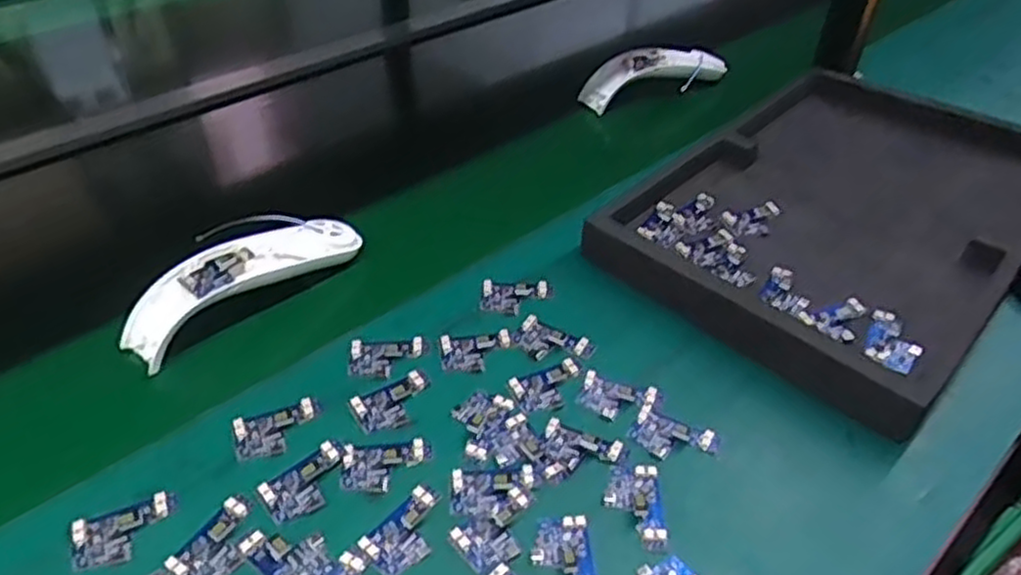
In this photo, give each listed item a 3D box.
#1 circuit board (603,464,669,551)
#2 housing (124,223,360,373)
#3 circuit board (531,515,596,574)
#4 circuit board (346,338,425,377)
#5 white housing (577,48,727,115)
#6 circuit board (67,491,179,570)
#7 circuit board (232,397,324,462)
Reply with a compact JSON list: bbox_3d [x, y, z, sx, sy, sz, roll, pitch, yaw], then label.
[{"bbox_3d":[0.078,0.136,0.477,0.035,0.004,0.058,3,42,-1],"label":"circuit board"},{"bbox_3d":[-0.208,-0.010,0.601,0.194,0.039,0.052,-32,53,-33],"label":"housing"},{"bbox_3d":[0.032,0.160,0.447,0.034,0.005,0.054,-2,42,-7],"label":"circuit board"},{"bbox_3d":[-0.091,0.050,0.558,0.053,0.006,0.033,0,42,-3],"label":"circuit board"},{"bbox_3d":[0.172,-0.252,0.892,0.173,0.045,0.075,-22,48,-25],"label":"white housing"},{"bbox_3d":[-0.226,0.143,0.447,0.057,0.004,0.035,-17,46,-21],"label":"circuit board"},{"bbox_3d":[-0.154,0.093,0.507,0.058,0.004,0.035,-16,45,-20],"label":"circuit board"}]

